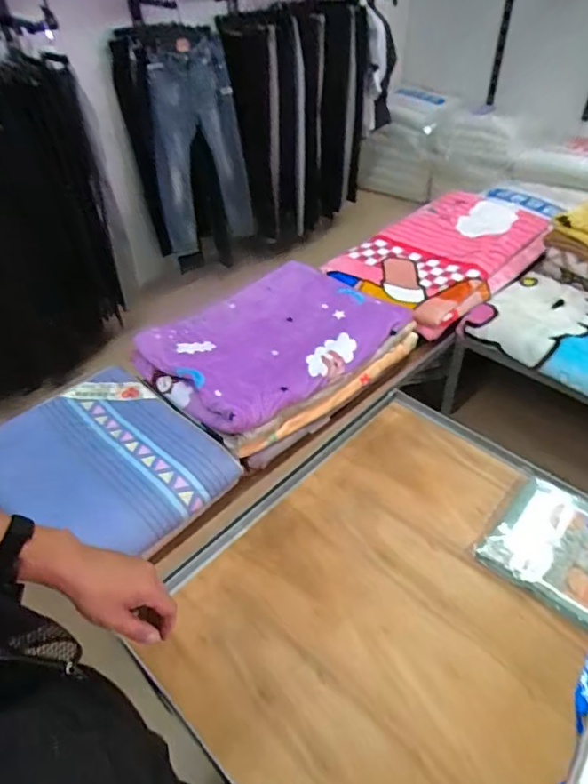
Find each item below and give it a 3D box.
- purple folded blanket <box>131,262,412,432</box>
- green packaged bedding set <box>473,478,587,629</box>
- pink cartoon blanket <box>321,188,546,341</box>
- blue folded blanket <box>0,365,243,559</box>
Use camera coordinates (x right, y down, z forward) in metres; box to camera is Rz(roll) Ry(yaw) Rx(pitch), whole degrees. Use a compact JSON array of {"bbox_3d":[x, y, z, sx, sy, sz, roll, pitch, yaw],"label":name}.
[{"bbox_3d":[-0.051,-0.150,1.393,0.673,0.097,0.430,-33,51,-27],"label":"purple folded blanket"},{"bbox_3d":[0.591,0.340,1.059,0.339,0.052,0.262,31,54,31],"label":"green packaged bedding set"},{"bbox_3d":[0.528,-0.478,1.769,0.461,0.110,0.827,32,54,31],"label":"pink cartoon blanket"},{"bbox_3d":[-0.439,0.168,1.175,0.470,0.112,0.405,30,53,30],"label":"blue folded blanket"}]

